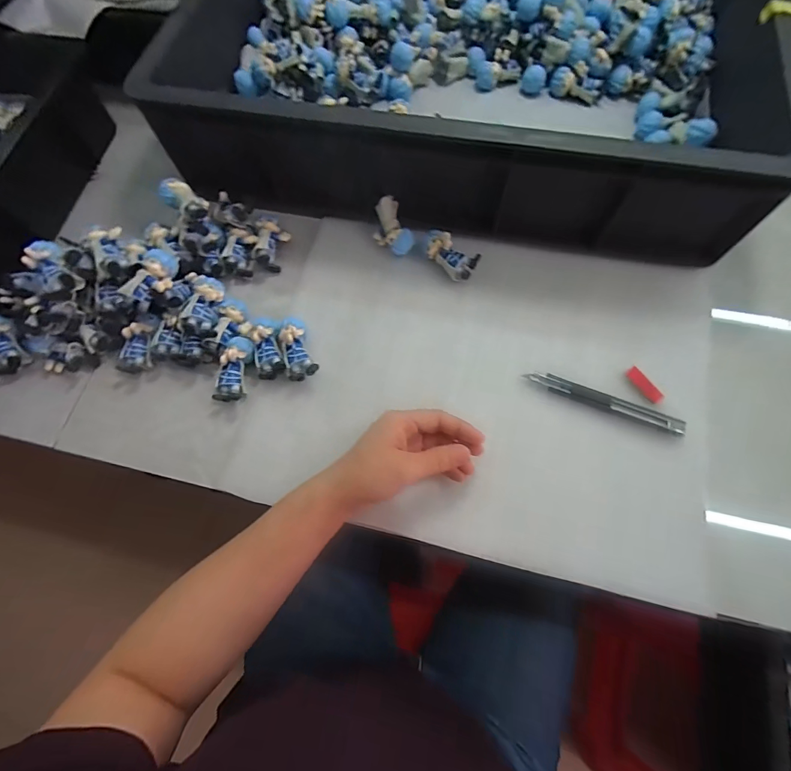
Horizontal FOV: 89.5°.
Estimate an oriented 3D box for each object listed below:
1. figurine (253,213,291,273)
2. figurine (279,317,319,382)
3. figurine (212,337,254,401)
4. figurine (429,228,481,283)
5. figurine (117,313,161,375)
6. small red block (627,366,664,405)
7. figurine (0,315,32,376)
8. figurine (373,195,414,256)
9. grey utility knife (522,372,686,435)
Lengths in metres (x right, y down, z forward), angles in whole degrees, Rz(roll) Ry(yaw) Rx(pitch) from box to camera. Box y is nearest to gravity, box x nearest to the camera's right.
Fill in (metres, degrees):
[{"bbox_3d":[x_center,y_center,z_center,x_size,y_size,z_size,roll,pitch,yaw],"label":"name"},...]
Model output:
[{"bbox_3d":[-0.131,-0.151,0.422,0.030,0.021,0.059,1,83,3],"label":"figurine"},{"bbox_3d":[-0.093,-0.035,0.375,0.027,0.031,0.059,-18,69,-4],"label":"figurine"},{"bbox_3d":[-0.150,-0.016,0.368,0.024,0.022,0.060,10,82,6],"label":"figurine"},{"bbox_3d":[0.056,-0.132,0.401,0.057,0.022,0.027,44,76,-2],"label":"figurine"},{"bbox_3d":[-0.245,-0.041,0.382,0.025,0.018,0.059,18,91,9],"label":"figurine"},{"bbox_3d":[0.227,0.000,0.363,0.014,0.004,0.037,-33,71,-10],"label":"small red block"},{"bbox_3d":[-0.383,-0.040,0.389,0.023,0.025,0.060,-21,84,-6],"label":"figurine"},{"bbox_3d":[-0.004,-0.163,0.417,0.032,0.038,0.049,-25,70,-7],"label":"figurine"},{"bbox_3d":[0.187,0.014,0.359,0.136,0.004,0.016,21,71,10],"label":"grey utility knife"}]

